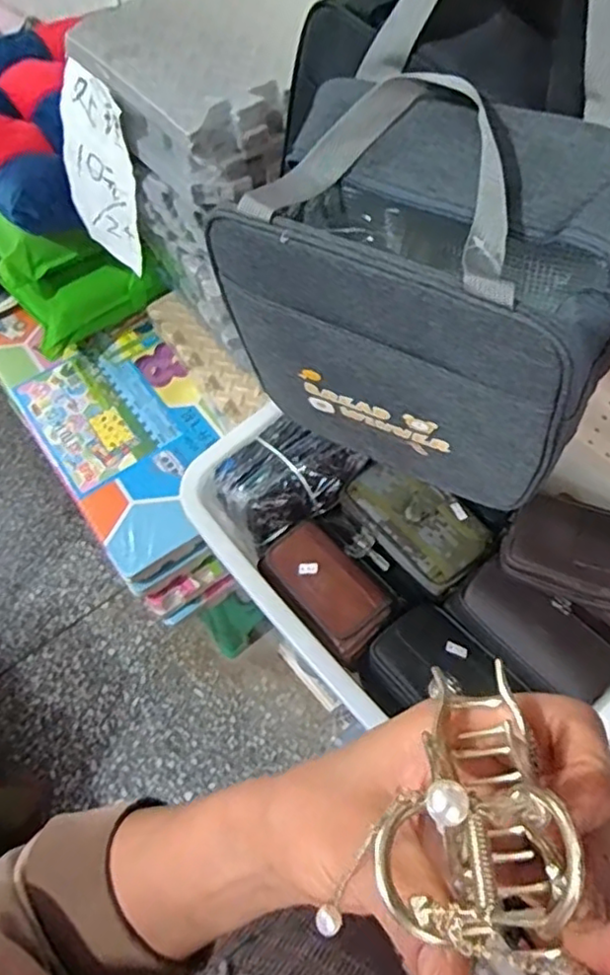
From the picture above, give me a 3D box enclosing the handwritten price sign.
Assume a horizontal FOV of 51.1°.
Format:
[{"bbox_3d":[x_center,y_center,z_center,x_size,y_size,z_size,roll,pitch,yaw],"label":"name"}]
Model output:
[{"bbox_3d":[-0.256,-0.394,0.797,0.136,0.208,0.012,39,52,18],"label":"handwritten price sign"}]

